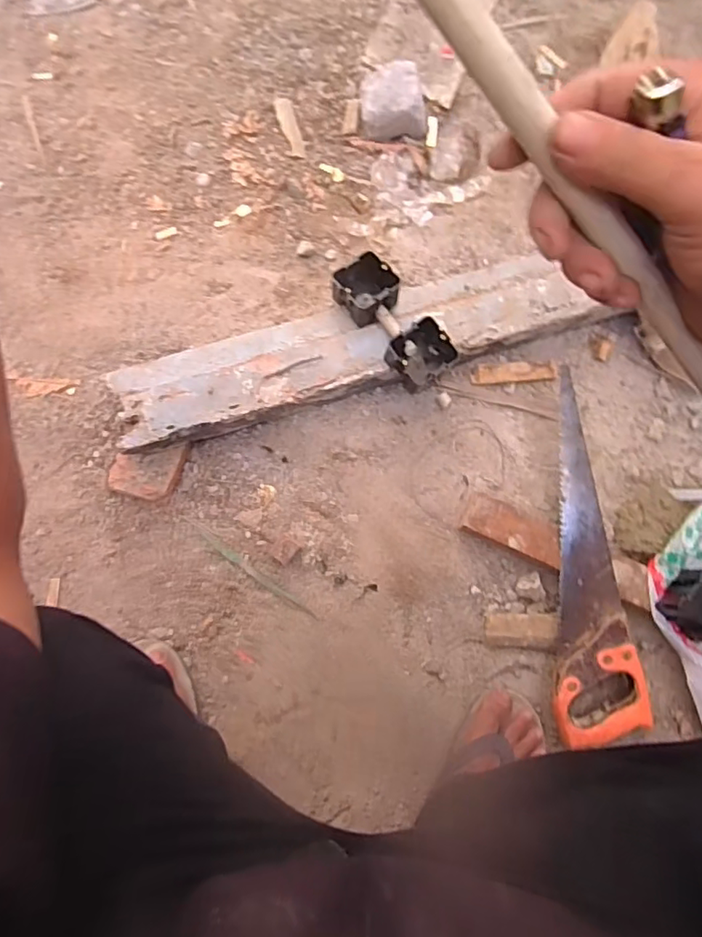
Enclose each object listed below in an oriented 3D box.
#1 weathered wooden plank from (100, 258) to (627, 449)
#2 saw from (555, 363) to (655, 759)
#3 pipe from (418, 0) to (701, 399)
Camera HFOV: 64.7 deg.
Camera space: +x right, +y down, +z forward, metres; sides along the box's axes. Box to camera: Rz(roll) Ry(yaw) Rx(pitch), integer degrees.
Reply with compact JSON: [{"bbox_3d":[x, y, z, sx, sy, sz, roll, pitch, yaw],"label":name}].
[{"bbox_3d":[0.015,-0.169,0.733,0.632,0.034,0.123,-16,76,-7],"label":"weathered wooden plank"},{"bbox_3d":[0.277,0.105,0.696,0.101,0.018,0.442,-9,80,8],"label":"saw"},{"bbox_3d":[0.070,-0.135,0.218,0.375,0.014,0.013,39,75,-26],"label":"pipe"}]

